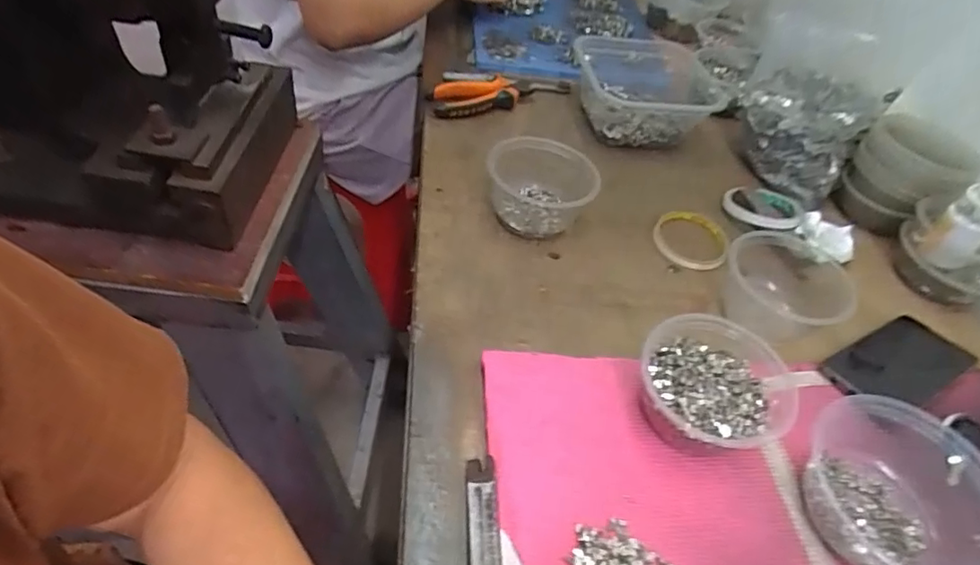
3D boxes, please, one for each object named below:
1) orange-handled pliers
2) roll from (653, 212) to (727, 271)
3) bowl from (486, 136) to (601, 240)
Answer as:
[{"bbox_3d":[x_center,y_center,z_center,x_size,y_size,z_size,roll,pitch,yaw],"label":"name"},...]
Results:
[{"bbox_3d":[0.020,-0.256,0.763,0.196,0.024,0.054,-10,50,-20],"label":"orange-handled pliers"},{"bbox_3d":[0.223,-0.047,0.637,0.082,0.013,0.082,18,47,6],"label":"roll"},{"bbox_3d":[0.052,-0.098,0.613,0.113,0.067,0.093,12,46,0],"label":"bowl"}]

